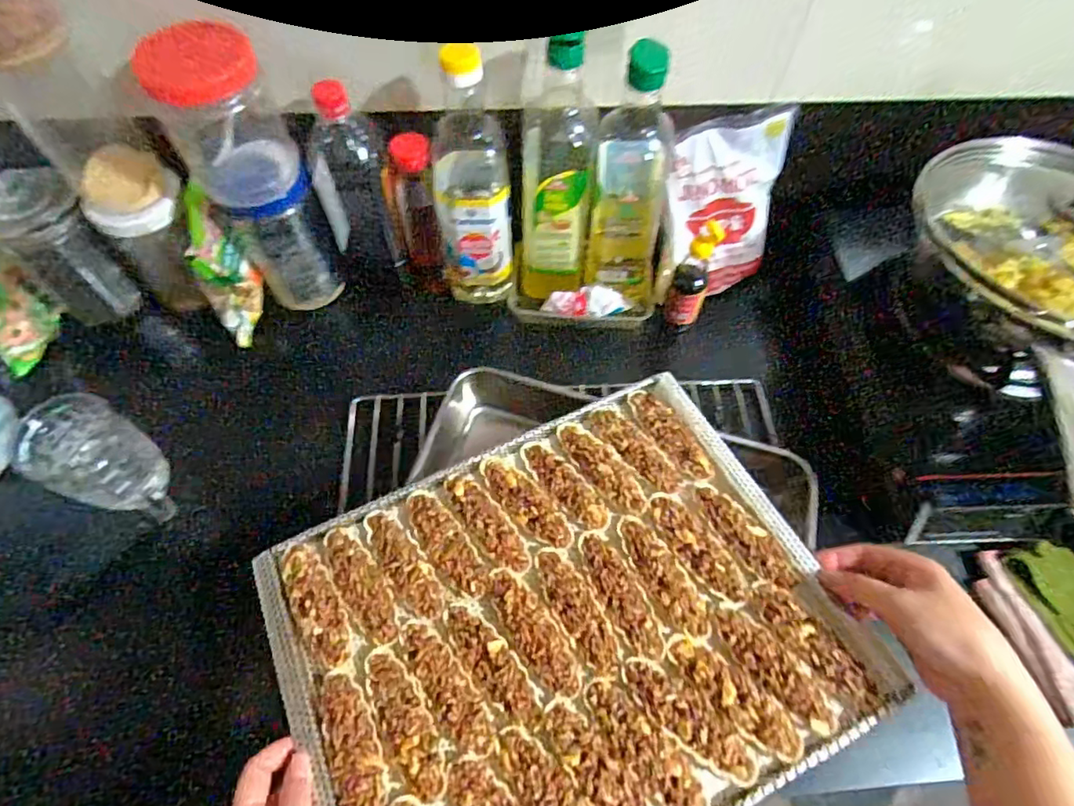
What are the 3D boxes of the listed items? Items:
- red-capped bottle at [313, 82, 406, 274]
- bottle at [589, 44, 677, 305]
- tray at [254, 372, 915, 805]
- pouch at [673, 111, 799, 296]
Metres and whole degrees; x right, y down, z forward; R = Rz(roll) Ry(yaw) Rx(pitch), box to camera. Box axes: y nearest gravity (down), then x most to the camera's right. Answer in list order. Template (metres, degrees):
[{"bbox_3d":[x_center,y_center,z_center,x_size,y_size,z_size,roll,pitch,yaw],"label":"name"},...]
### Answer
[{"bbox_3d":[-0.192,-0.226,0.608,0.073,0.215,0.074,-21,61,-11],"label":"red-capped bottle"},{"bbox_3d":[0.101,-0.215,0.589,0.090,0.276,0.088,13,58,3],"label":"bottle"},{"bbox_3d":[0.018,0.160,0.431,0.385,0.023,0.306,-24,62,-12],"label":"tray"},{"bbox_3d":[0.208,-0.218,0.652,0.122,0.188,0.030,-4,36,-3],"label":"pouch"}]

